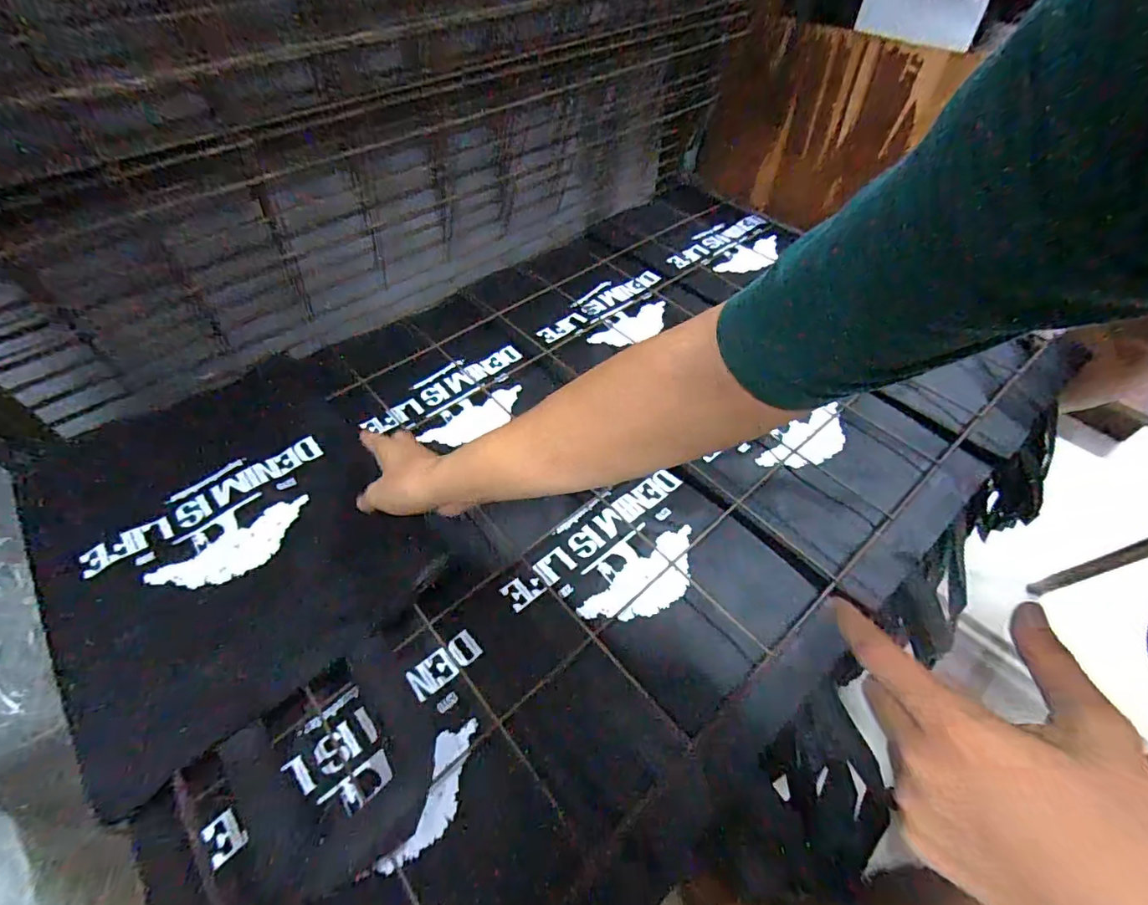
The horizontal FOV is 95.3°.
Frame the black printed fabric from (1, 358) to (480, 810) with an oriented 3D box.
[{"bbox_3d":[-0.333,0.064,0.516,0.315,0.030,0.381,-33,58,-24],"label":"black printed fabric"}]

